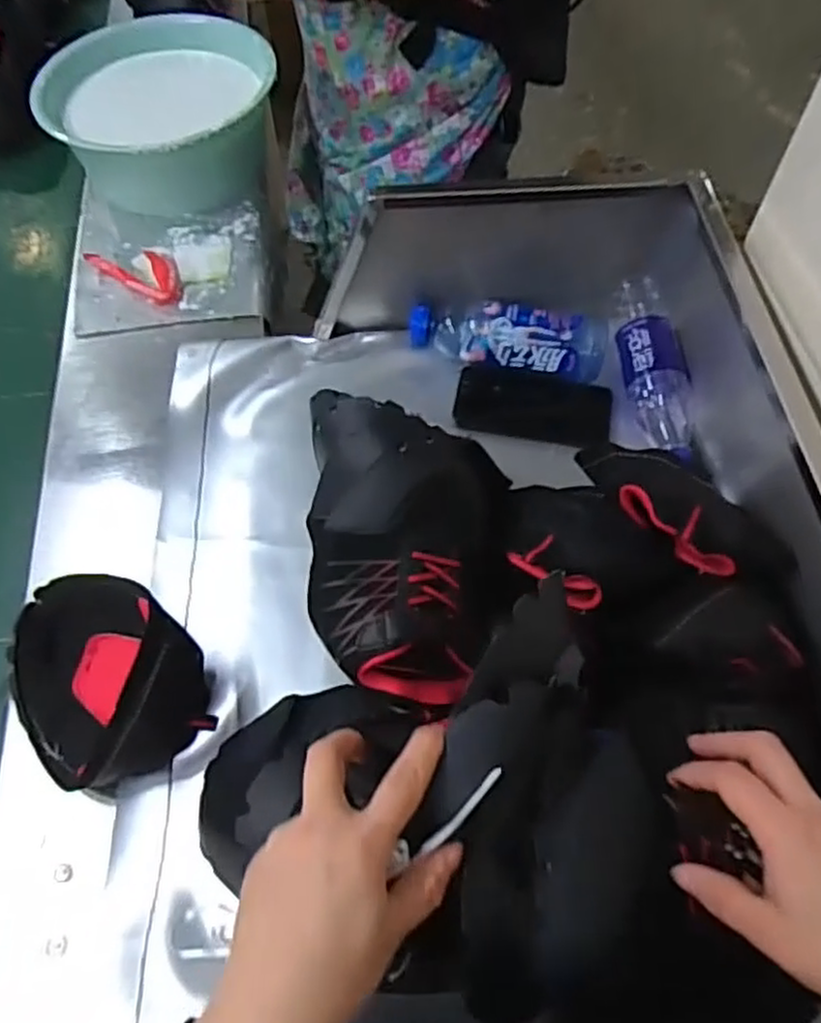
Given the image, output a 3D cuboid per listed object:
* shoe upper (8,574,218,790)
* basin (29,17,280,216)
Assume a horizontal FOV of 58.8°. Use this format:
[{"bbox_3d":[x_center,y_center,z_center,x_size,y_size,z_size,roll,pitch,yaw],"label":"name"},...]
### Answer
[{"bbox_3d":[-0.267,0.132,0.609,0.194,0.104,0.142,40,67,21],"label":"shoe upper"},{"bbox_3d":[-0.299,-0.522,0.964,0.267,0.143,0.247,0,59,0],"label":"basin"}]

